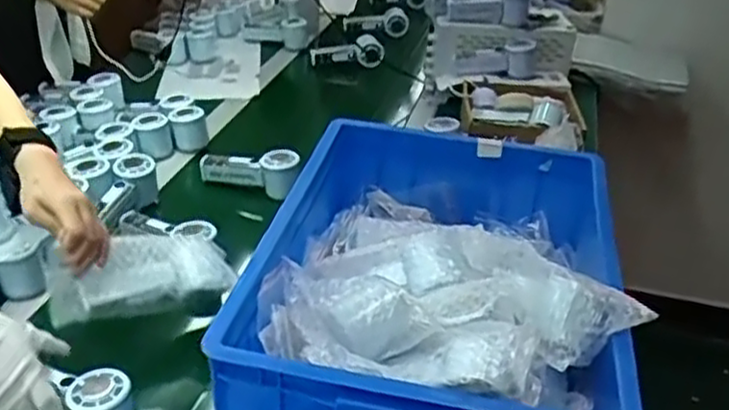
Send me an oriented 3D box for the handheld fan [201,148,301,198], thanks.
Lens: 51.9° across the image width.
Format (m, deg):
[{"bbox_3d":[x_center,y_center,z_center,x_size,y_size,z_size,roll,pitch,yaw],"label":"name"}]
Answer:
[{"bbox_3d":[-0.178,-0.051,1.141,0.158,0.060,0.039,9,31,7],"label":"handheld fan"}]

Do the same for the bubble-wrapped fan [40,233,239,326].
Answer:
[{"bbox_3d":[-0.245,0.068,0.816,0.189,0.063,0.065,-8,33,-20],"label":"bubble-wrapped fan"}]

